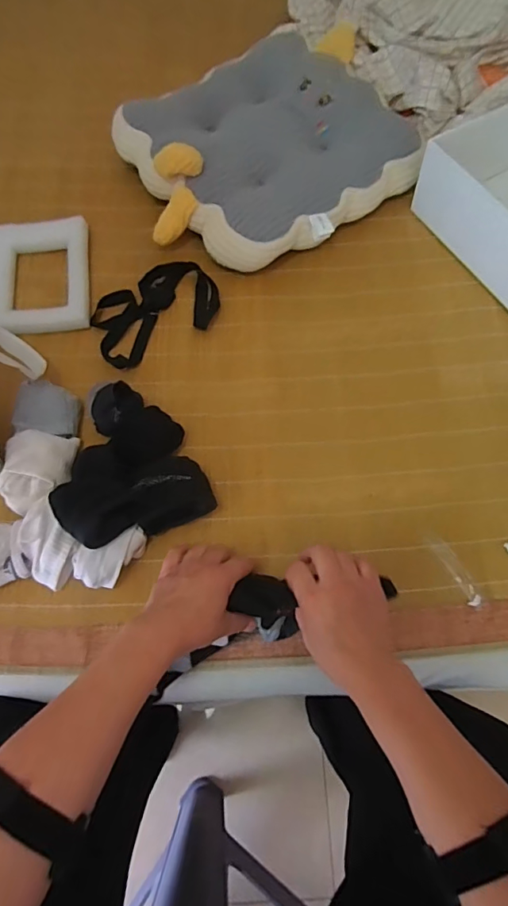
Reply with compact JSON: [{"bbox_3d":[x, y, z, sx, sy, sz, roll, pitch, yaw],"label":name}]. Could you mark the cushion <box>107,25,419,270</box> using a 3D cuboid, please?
[{"bbox_3d":[0.021,-0.526,0.811,0.484,0.067,0.413,-36,72,-12],"label":"cushion"}]

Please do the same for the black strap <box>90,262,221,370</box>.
[{"bbox_3d":[-0.152,-0.221,0.737,0.200,0.018,0.135,-32,72,-11],"label":"black strap"}]

